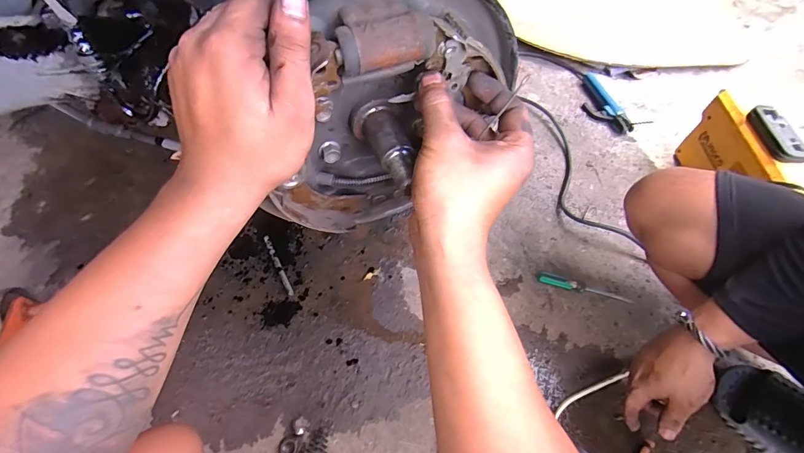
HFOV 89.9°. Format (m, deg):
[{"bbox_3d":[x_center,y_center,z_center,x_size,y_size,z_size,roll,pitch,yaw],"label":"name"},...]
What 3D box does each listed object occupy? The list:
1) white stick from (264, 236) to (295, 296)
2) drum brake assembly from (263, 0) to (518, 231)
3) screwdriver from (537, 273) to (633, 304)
[{"bbox_3d":[-0.243,0.076,0.789,0.013,0.004,0.140,-26,64,-14],"label":"white stick"},{"bbox_3d":[-0.004,-0.075,0.304,0.187,0.205,0.084,-7,61,-4],"label":"drum brake assembly"},{"bbox_3d":[0.355,0.117,0.782,0.178,0.016,0.025,12,61,6],"label":"screwdriver"}]

